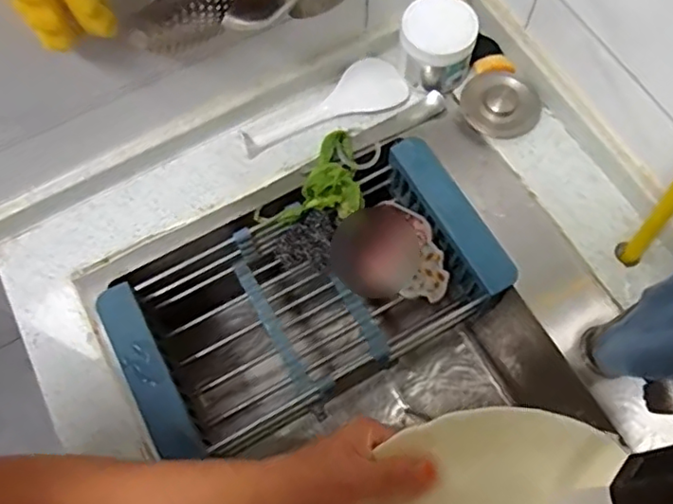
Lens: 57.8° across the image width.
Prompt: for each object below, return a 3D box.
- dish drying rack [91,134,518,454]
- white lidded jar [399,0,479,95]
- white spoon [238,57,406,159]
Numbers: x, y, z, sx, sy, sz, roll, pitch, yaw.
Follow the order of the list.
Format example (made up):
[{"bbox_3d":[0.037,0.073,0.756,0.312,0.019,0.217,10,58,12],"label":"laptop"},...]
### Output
[{"bbox_3d":[-0.035,0.045,0.638,0.383,0.127,0.200,-28,70,-10],"label":"dish drying rack"},{"bbox_3d":[0.109,-0.222,0.664,0.078,0.073,0.075,0,68,1],"label":"white lidded jar"},{"bbox_3d":[-0.016,-0.165,0.674,0.192,0.017,0.063,-21,69,-7],"label":"white spoon"}]

